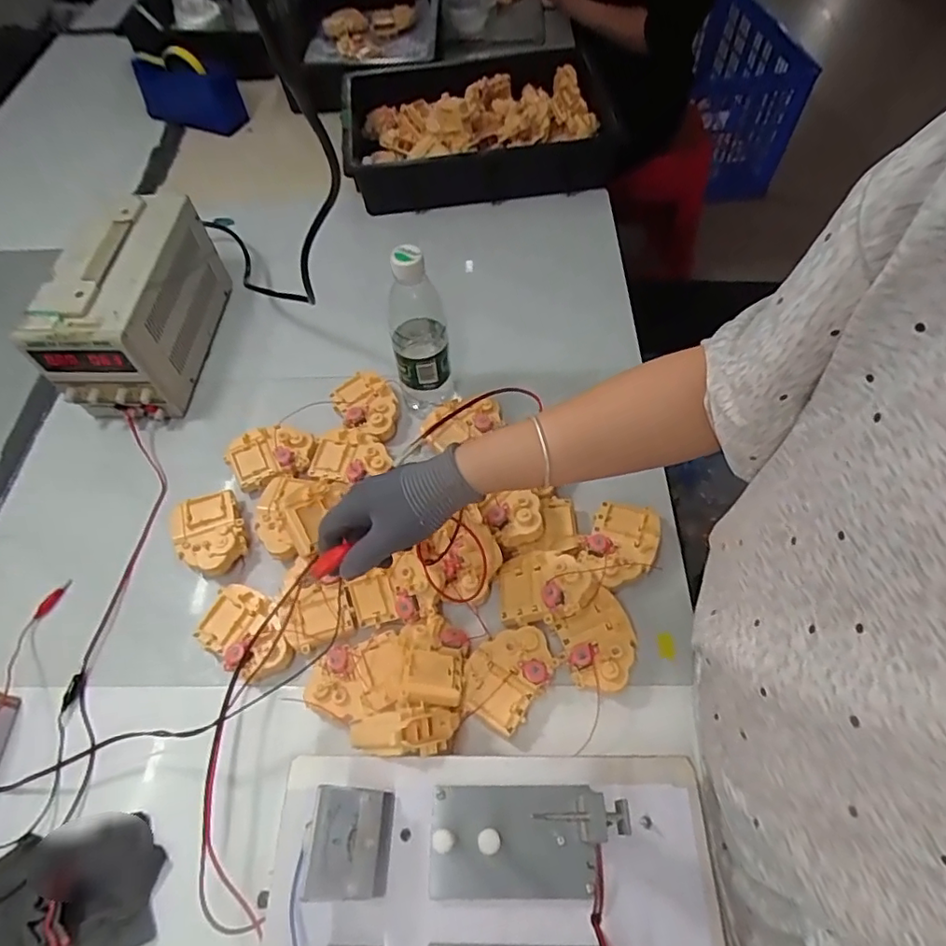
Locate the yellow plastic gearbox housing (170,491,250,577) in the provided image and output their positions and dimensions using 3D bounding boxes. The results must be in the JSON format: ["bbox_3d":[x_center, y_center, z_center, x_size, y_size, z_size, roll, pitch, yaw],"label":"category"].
[{"bbox_3d":[-0.290,0.069,0.633,0.074,0.037,0.098,-26,60,-13],"label":"yellow plastic gearbox housing"}]

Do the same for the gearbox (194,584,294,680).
[{"bbox_3d":[-0.226,0.161,0.569,0.103,0.037,0.070,32,65,21],"label":"gearbox"}]

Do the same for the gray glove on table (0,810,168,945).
[{"bbox_3d":[-0.348,0.340,0.454,0.163,0.052,0.098,-13,58,-5],"label":"gray glove on table"}]

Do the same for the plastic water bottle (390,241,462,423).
[{"bbox_3d":[-0.061,-0.161,0.632,0.067,0.199,0.069,-5,58,0],"label":"plastic water bottle"}]

